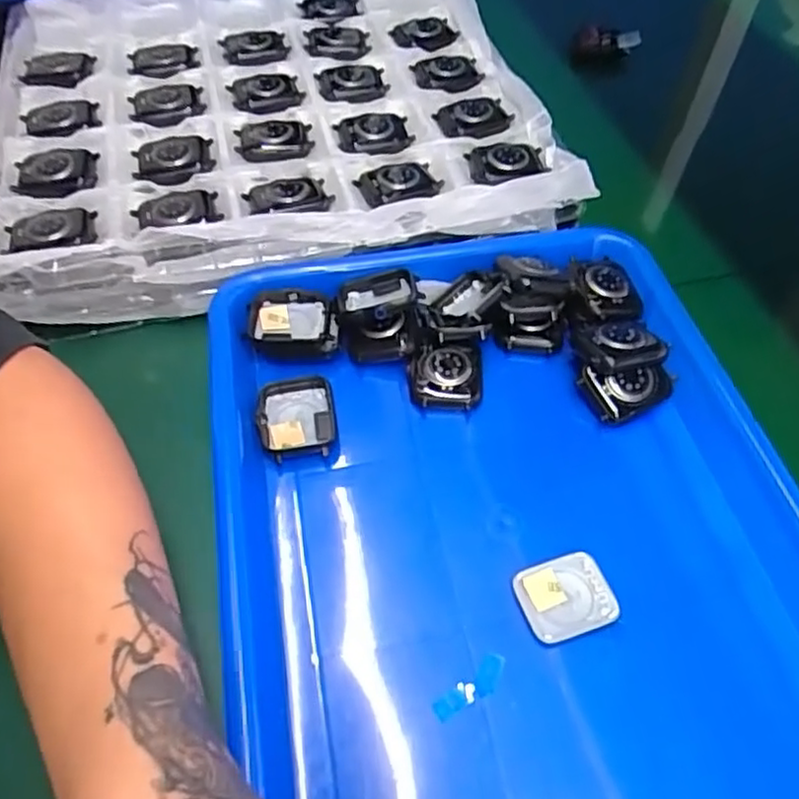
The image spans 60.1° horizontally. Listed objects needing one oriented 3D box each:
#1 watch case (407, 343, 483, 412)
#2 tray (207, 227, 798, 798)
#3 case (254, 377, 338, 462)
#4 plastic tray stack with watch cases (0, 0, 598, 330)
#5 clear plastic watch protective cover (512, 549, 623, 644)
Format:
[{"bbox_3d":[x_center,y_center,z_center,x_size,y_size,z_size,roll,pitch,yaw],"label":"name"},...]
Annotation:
[{"bbox_3d":[0.024,-0.013,0.362,0.038,0.016,0.036,0,52,-1],"label":"watch case"},{"bbox_3d":[0.052,0.053,0.311,0.258,0.041,0.322,-8,53,-7],"label":"tray"},{"bbox_3d":[-0.052,0.010,0.348,0.038,0.013,0.042,-6,53,-6],"label":"case"},{"bbox_3d":[-0.109,-0.201,0.482,0.379,0.046,0.329,-11,53,-9],"label":"plastic tray stack with watch cases"},{"bbox_3d":[0.071,0.084,0.295,0.037,0.004,0.032,-18,57,-8],"label":"clear plastic watch protective cover"}]

